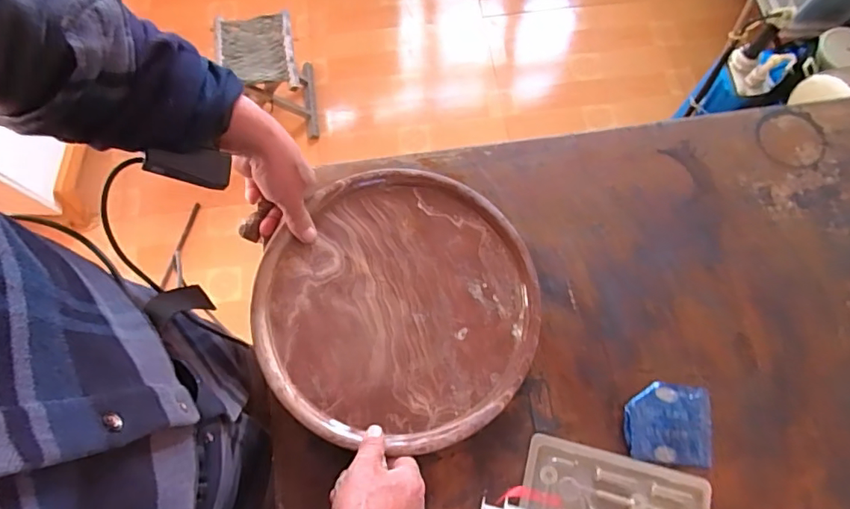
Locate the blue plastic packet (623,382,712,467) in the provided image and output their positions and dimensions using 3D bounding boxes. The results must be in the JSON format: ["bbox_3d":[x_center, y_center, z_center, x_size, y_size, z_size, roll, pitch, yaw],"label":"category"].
[{"bbox_3d":[0.251,0.175,0.520,0.089,0.010,0.078,6,71,4],"label":"blue plastic packet"}]

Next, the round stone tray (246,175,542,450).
[{"bbox_3d":[-0.028,0.049,0.541,0.285,0.028,0.288,0,71,1],"label":"round stone tray"}]

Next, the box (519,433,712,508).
[{"bbox_3d":[0.185,0.250,0.490,0.175,0.018,0.102,14,72,6],"label":"box"}]

